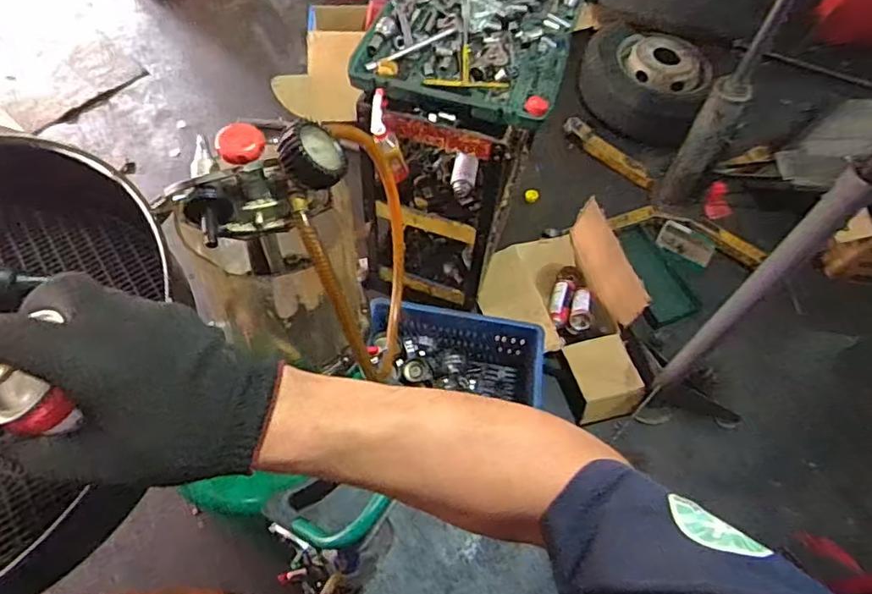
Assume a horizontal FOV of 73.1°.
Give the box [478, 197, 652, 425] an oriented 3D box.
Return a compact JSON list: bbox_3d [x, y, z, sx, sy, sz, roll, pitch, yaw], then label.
[{"bbox_3d":[0.399,0.047,1.739,0.388,0.235,0.605,-16,62,-14],"label":"box"}]

